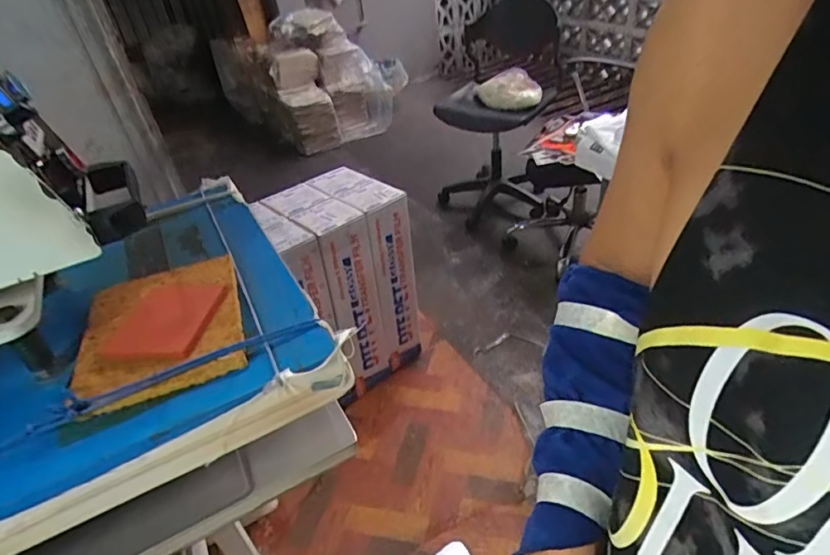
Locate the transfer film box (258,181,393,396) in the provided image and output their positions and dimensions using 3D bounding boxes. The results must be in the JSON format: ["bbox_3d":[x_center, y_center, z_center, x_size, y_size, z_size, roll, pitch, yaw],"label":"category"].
[{"bbox_3d":[-0.260,0.050,1.621,0.173,0.615,0.311,-33,44,-30],"label":"transfer film box"}]

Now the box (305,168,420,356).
[{"bbox_3d":[-0.138,-0.044,1.687,0.162,0.567,0.310,-32,44,-29],"label":"box"}]

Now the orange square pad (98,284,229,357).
[{"bbox_3d":[-0.227,0.037,0.470,0.088,0.008,0.099,-2,37,7],"label":"orange square pad"}]

